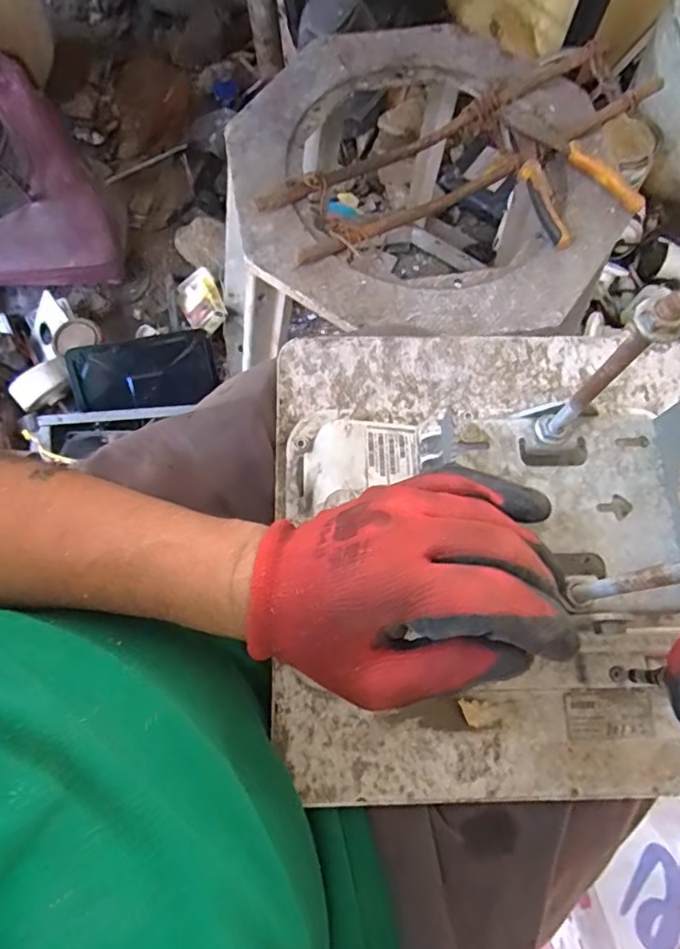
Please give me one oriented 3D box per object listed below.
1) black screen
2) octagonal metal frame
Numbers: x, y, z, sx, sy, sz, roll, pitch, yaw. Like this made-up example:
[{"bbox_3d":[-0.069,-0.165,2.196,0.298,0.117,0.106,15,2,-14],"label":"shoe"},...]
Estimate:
[{"bbox_3d":[-0.293,-0.151,0.827,0.205,0.110,0.018,-12,35,-8],"label":"black screen"},{"bbox_3d":[0.084,-0.313,0.563,0.392,0.041,0.391,-8,76,-1],"label":"octagonal metal frame"}]

